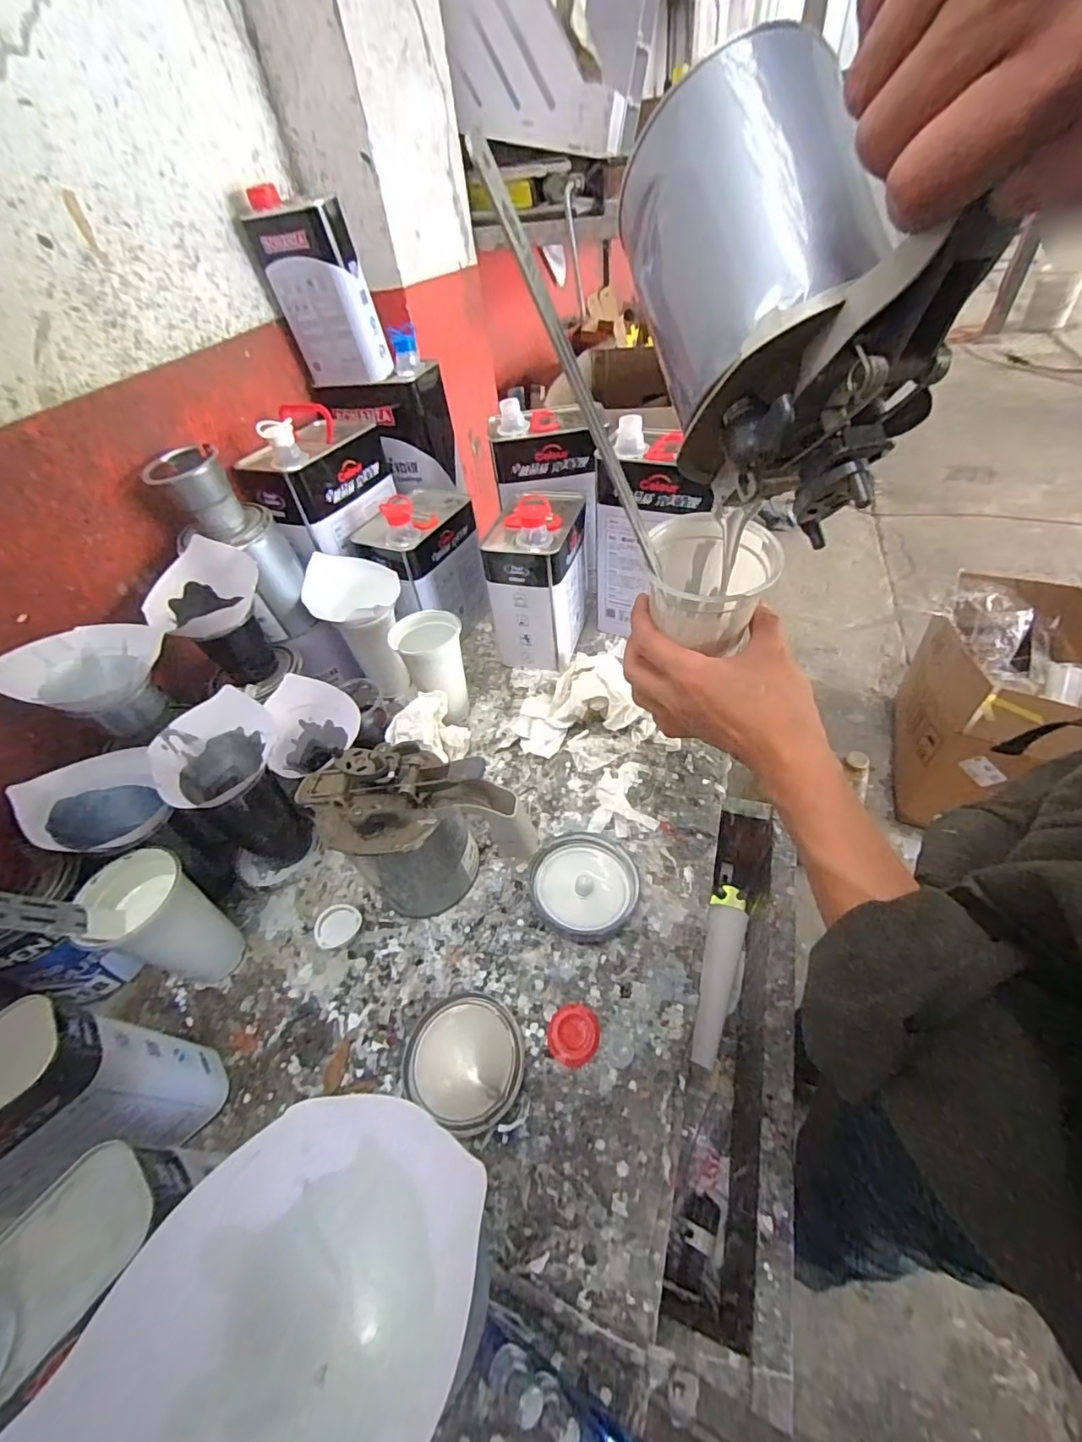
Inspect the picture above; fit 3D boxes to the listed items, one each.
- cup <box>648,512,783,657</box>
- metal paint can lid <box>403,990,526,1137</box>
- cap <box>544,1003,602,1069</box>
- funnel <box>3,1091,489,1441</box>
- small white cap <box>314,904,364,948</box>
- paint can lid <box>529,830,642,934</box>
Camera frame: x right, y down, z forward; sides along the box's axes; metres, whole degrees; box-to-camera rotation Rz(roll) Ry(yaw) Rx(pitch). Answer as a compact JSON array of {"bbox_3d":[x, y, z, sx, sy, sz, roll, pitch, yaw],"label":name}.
[{"bbox_3d":[0.112,-0.091,0.349,0.075,0.059,0.077,2,48,8],"label":"cup"},{"bbox_3d":[-0.062,0.274,0.429,0.097,0.021,0.090,-3,47,4],"label":"metal paint can lid"},{"bbox_3d":[0.027,0.259,0.434,0.043,0.017,0.043,-3,47,4],"label":"cap"},{"bbox_3d":[-0.077,0.193,0.178,0.109,0.089,0.105,-3,47,4],"label":"funnel"},{"bbox_3d":[-0.201,0.204,0.518,0.037,0.018,0.044,33,59,31],"label":"small white cap"},{"bbox_3d":[0.044,0.159,0.510,0.096,0.035,0.105,-3,47,4],"label":"paint can lid"}]

